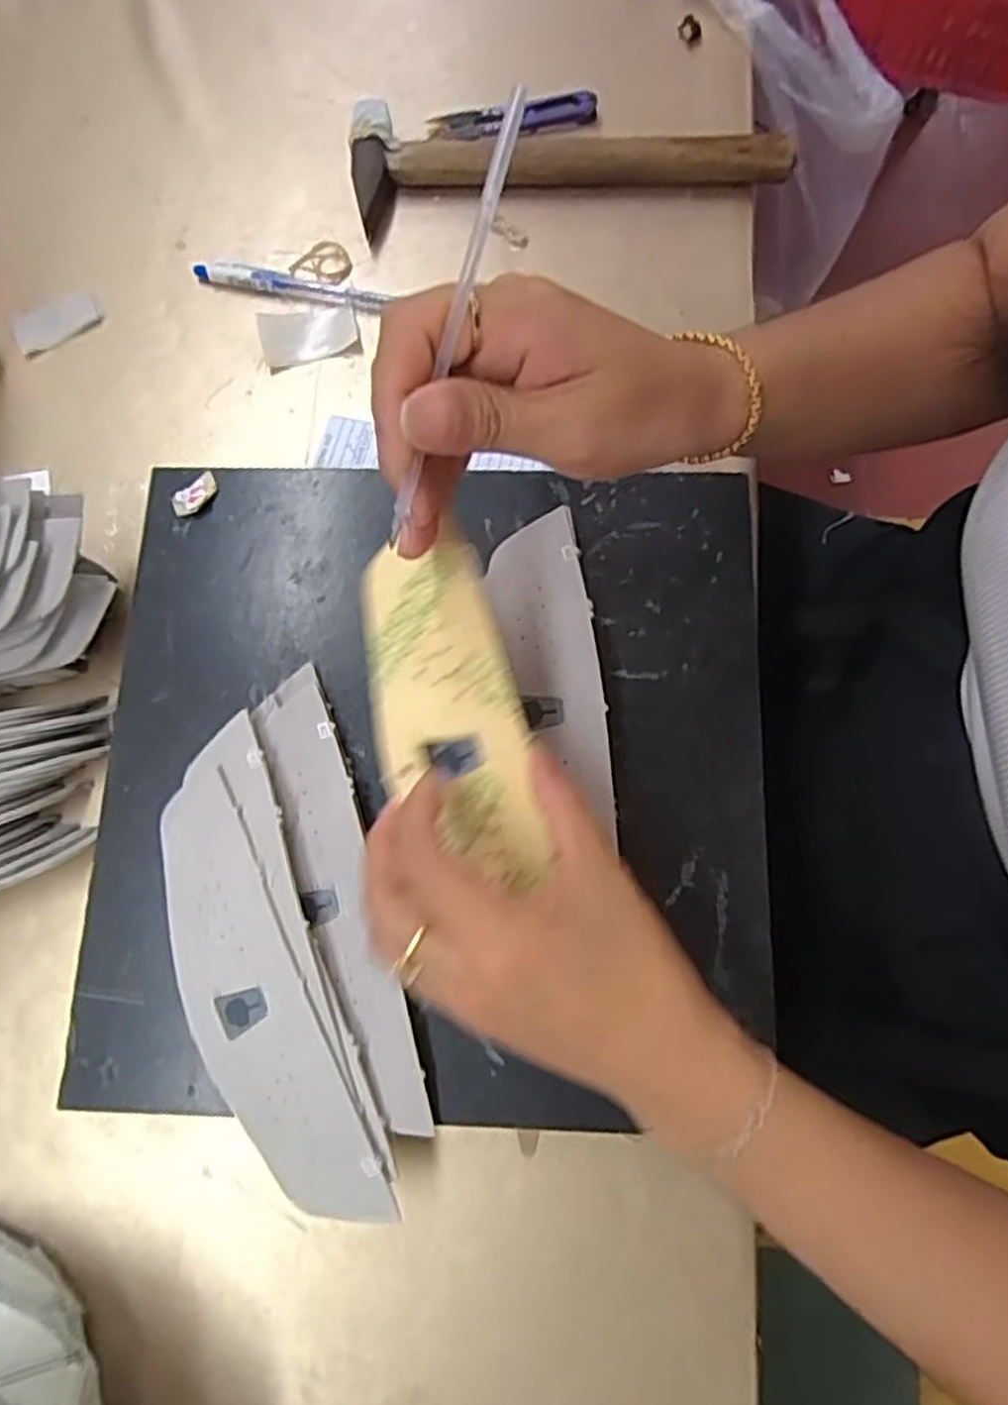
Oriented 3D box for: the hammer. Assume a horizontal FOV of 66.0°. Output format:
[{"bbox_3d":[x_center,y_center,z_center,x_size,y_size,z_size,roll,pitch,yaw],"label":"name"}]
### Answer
[{"bbox_3d":[0.035,-0.321,0.453,0.244,0.028,0.069,-8,76,0],"label":"hammer"}]

